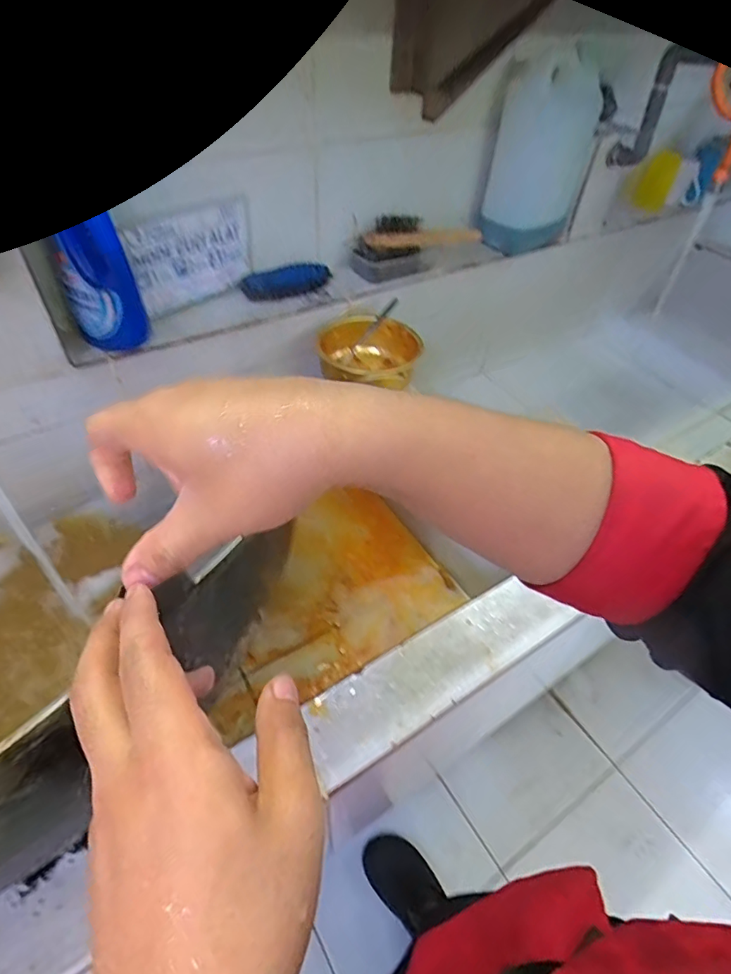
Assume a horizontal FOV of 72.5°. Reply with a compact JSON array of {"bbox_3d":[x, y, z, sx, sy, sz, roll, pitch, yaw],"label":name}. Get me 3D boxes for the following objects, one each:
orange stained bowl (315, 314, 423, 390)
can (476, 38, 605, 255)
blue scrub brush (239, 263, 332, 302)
[{"bbox_3d":[0.004,-0.213,0.833,0.162,0.080,0.171,2,47,-2],"label":"orange stained bowl"},{"bbox_3d":[0.309,-0.588,0.878,0.161,0.290,0.114,19,49,13],"label":"can"},{"bbox_3d":[-0.130,-0.345,0.843,0.155,0.046,0.045,-12,49,-15],"label":"blue scrub brush"}]

